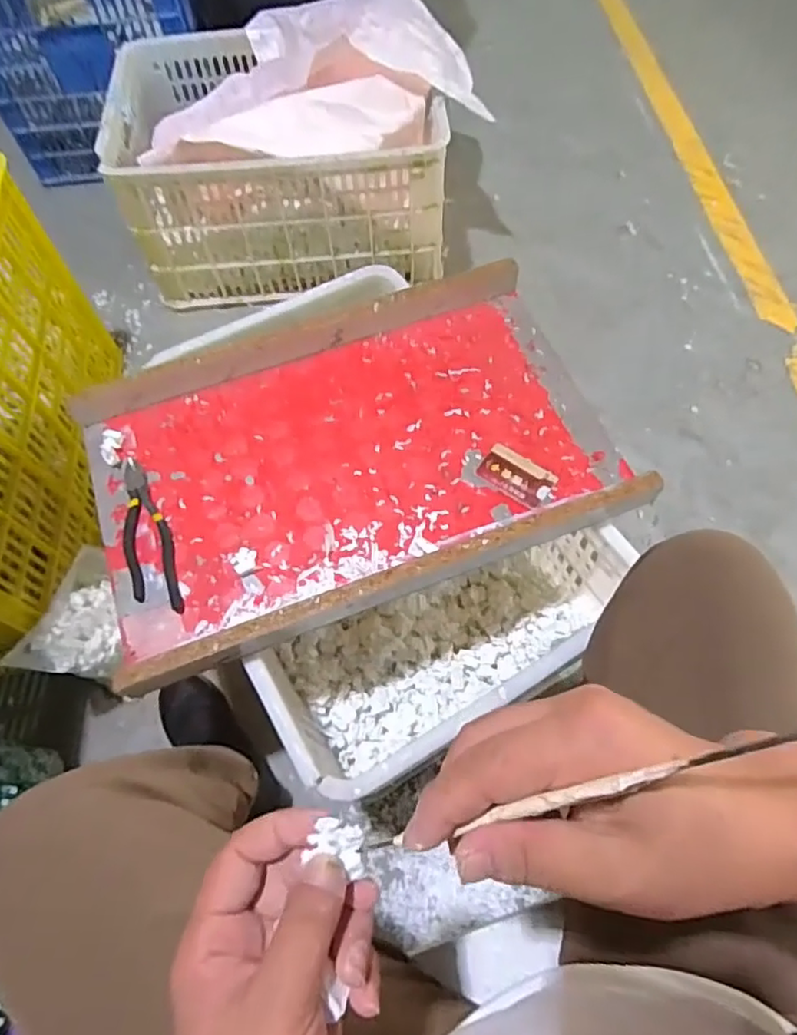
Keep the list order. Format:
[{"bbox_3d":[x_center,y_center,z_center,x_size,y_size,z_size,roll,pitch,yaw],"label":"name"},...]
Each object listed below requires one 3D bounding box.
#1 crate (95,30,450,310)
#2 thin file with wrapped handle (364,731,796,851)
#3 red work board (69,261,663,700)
[{"bbox_3d":[-0.216,-0.695,1.223,0.587,0.290,0.418,-3,65,1],"label":"crate"},{"bbox_3d":[0.055,0.094,0.204,0.168,0.006,0.005,-31,64,28],"label":"thin file with wrapped handle"},{"bbox_3d":[-0.068,-0.105,0.732,0.588,0.064,0.435,-20,66,-6],"label":"red work board"}]

